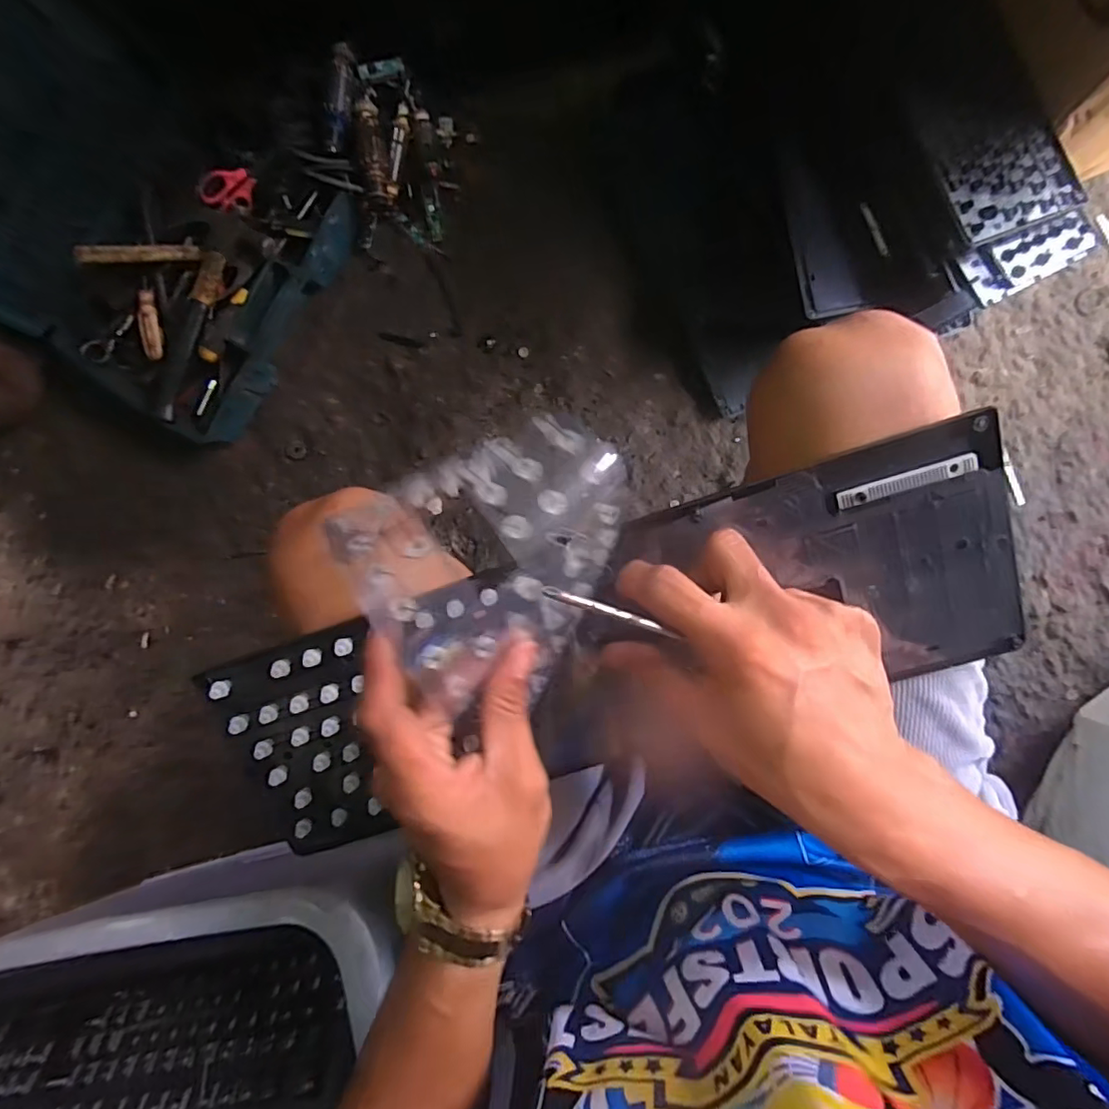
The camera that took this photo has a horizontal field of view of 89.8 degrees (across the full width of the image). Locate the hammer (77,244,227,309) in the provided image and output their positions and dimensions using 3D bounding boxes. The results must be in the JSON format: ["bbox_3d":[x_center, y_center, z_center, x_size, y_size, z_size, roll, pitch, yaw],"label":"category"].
[{"bbox_3d":[-0.533,-0.383,0.737,0.169,0.026,0.075,4,88,-15],"label":"hammer"}]

